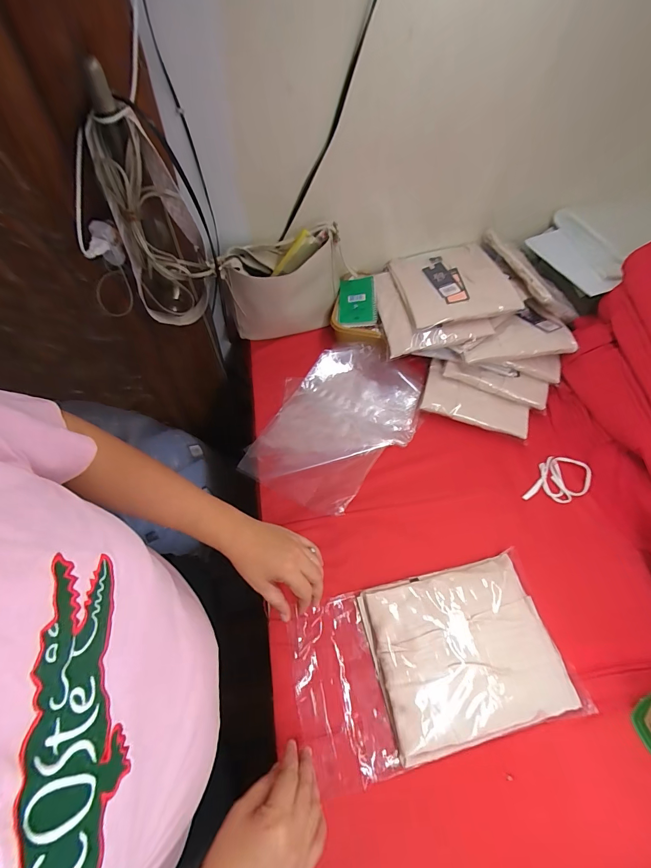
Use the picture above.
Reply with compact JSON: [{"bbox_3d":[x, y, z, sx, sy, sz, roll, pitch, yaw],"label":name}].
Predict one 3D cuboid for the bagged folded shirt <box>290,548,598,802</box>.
[{"bbox_3d":[0.141,0.321,0.508,0.364,0.049,0.211,-12,59,-7],"label":"bagged folded shirt"}]

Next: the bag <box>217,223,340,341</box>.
[{"bbox_3d":[-0.084,-0.309,0.770,0.239,0.199,0.135,2,59,2],"label":"bag"}]

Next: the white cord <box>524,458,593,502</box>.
[{"bbox_3d":[0.434,0.092,0.664,0.082,0.015,0.130,39,66,21],"label":"white cord"}]

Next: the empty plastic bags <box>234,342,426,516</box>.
[{"bbox_3d":[0.028,-0.033,0.717,0.262,0.042,0.369,26,62,15],"label":"empty plastic bags"}]

